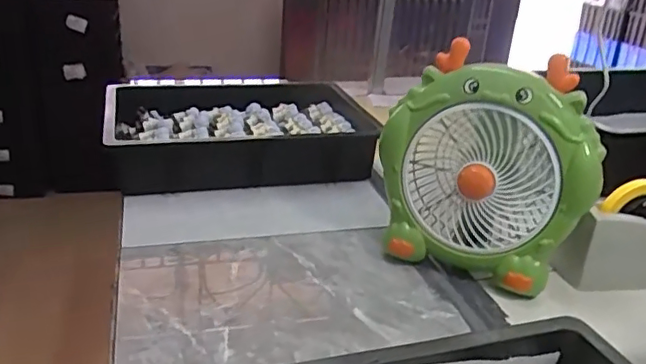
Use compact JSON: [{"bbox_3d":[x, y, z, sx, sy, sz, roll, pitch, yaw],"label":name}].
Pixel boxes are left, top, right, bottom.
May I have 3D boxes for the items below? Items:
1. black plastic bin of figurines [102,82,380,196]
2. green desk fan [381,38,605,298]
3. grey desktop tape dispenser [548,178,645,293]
[{"bbox_3d":[-0.146,-0.092,1.037,0.453,0.098,0.320,0,24,-8],"label":"black plastic bin of figurines"},{"bbox_3d":[0.204,-0.012,0.722,0.245,0.279,0.120,16,27,25],"label":"green desk fan"},{"bbox_3d":[0.400,0.070,0.730,0.217,0.118,0.052,-2,25,-13],"label":"grey desktop tape dispenser"}]

